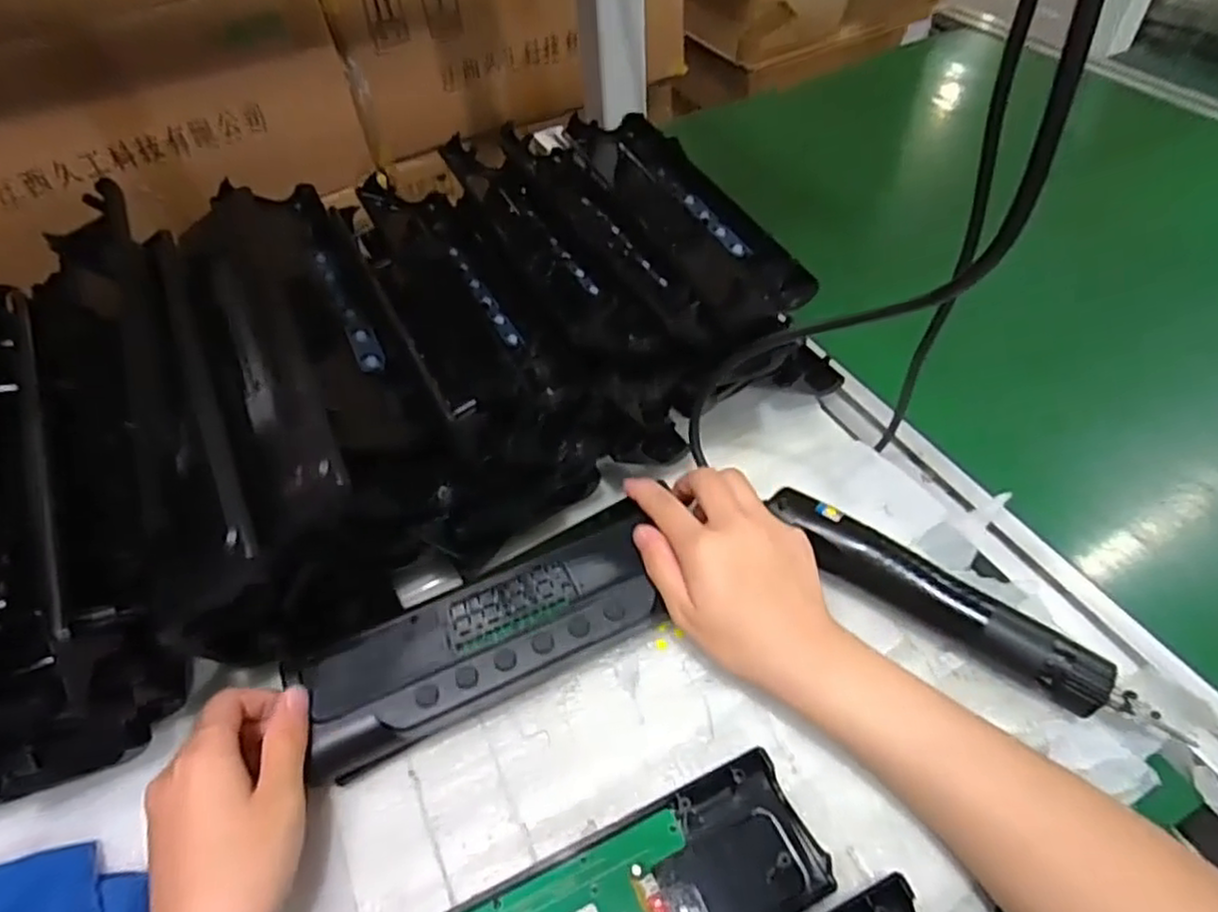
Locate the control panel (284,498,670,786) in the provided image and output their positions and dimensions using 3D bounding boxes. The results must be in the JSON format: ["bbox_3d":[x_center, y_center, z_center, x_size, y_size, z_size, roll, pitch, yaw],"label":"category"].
[{"bbox_3d":[-0.065,0.101,0.399,0.209,0.028,0.076,-26,54,-17],"label":"control panel"}]

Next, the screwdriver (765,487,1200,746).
[{"bbox_3d":[0.194,0.087,0.399,0.223,0.037,0.034,29,59,24],"label":"screwdriver"}]

